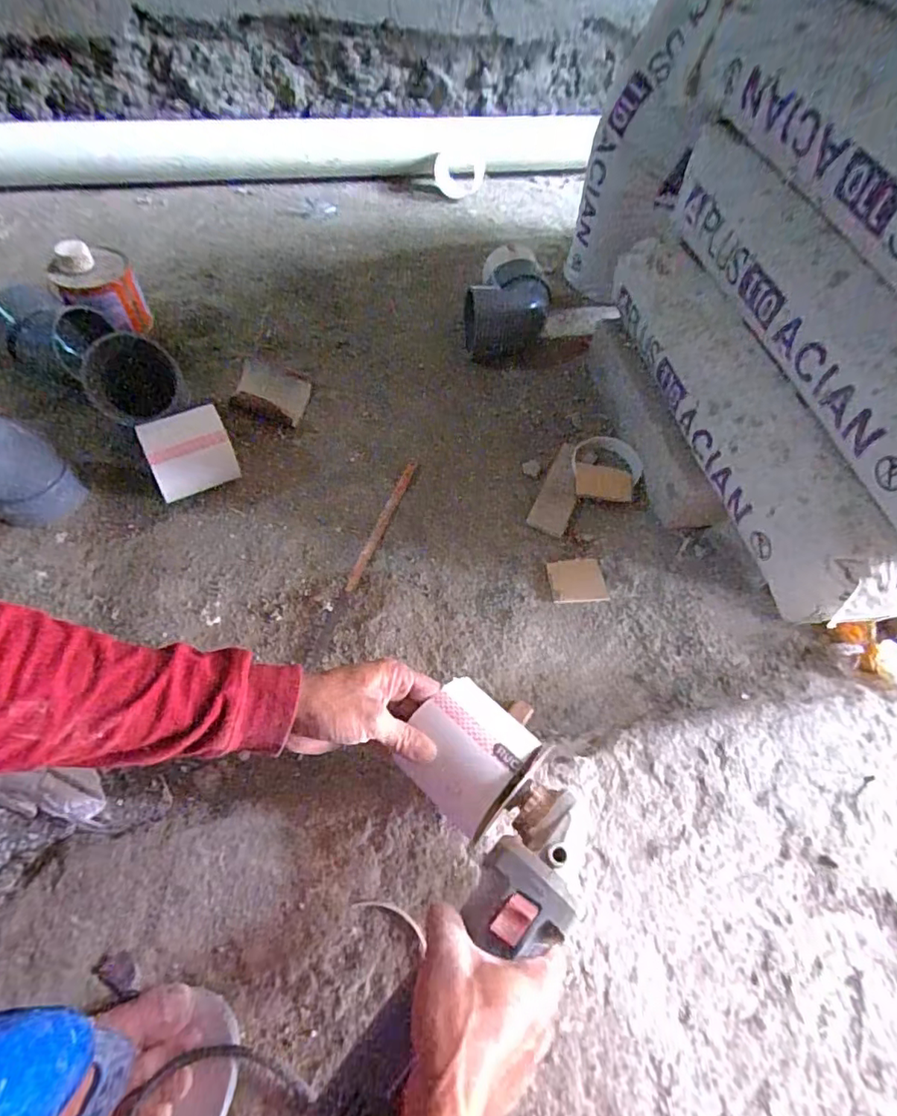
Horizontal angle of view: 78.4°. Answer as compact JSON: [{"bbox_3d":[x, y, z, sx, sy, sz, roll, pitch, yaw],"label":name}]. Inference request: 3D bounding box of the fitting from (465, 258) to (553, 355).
[{"bbox_3d":[0.084,-0.364,0.826,0.122,0.101,0.136,10,57,3],"label":"fitting"}]

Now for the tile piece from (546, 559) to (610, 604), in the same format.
[{"bbox_3d":[0.146,0.027,0.627,0.063,0.004,0.053,-3,57,-6],"label":"tile piece"}]

